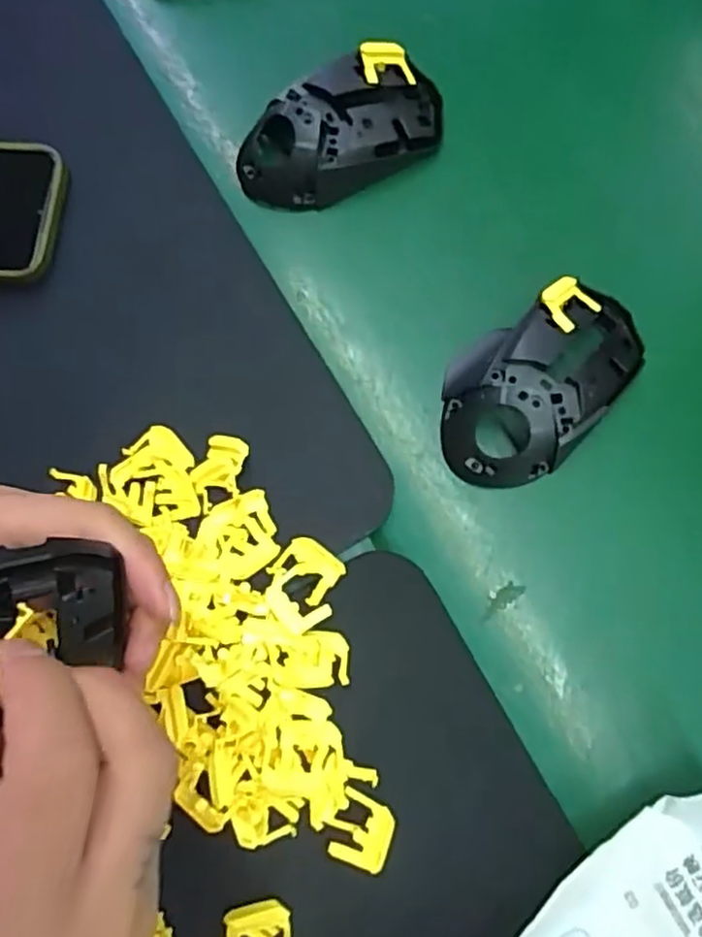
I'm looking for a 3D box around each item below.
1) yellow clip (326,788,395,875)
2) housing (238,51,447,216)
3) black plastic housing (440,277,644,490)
[{"bbox_3d":[0.004,0.160,0.302,0.028,0.004,0.029,22,79,4],"label":"yellow clip"},{"bbox_3d":[-0.005,-0.184,0.377,0.116,0.033,0.059,-22,79,-5],"label":"housing"},{"bbox_3d":[0.092,-0.045,0.342,0.072,0.035,0.115,41,81,8],"label":"black plastic housing"}]

